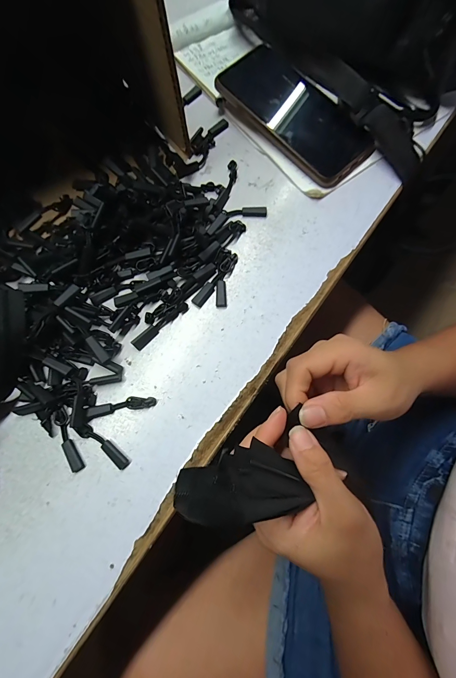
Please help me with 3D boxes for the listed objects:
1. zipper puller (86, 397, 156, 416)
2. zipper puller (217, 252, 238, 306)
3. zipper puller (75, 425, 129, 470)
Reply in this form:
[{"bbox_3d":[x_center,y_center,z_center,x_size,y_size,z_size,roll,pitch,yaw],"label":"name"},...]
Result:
[{"bbox_3d":[-0.085,0.053,0.230,0.053,0.006,0.010,-8,75,-3],"label":"zipper puller"},{"bbox_3d":[-0.002,-0.053,0.259,0.013,0.006,0.052,9,75,2],"label":"zipper puller"},{"bbox_3d":[-0.096,0.082,0.223,0.048,0.004,0.010,34,77,9],"label":"zipper puller"}]

